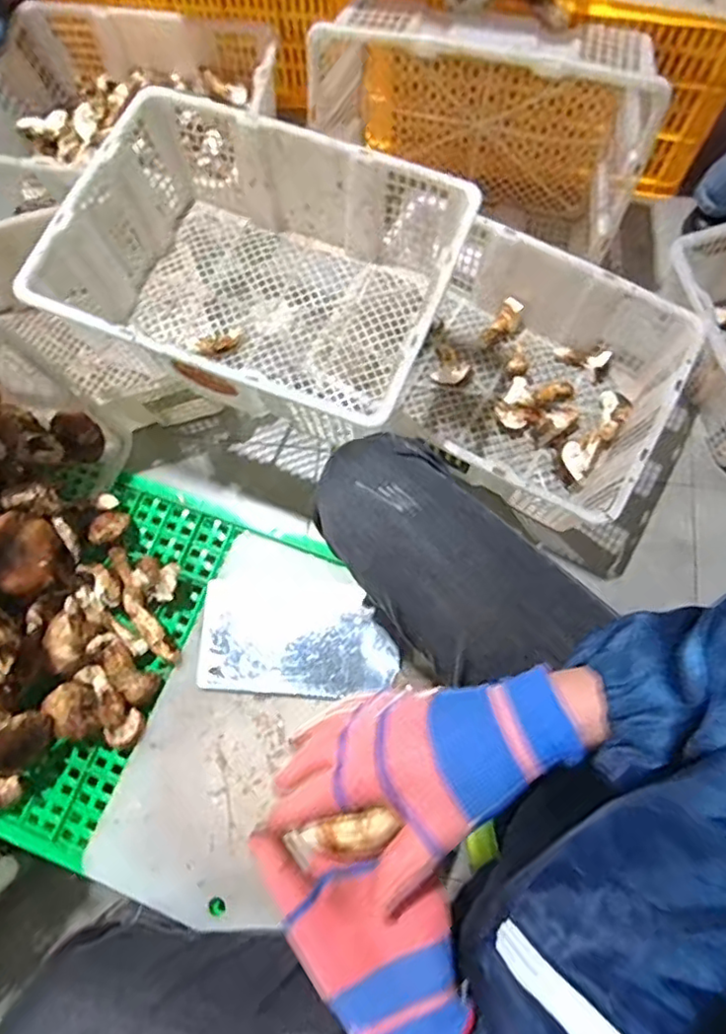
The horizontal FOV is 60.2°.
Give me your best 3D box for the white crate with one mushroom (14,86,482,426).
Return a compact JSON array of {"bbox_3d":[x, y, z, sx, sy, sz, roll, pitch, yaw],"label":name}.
[{"bbox_3d":[-0.131,-0.308,0.817,0.464,0.169,0.345,19,75,7],"label":"white crate with one mushroom"}]

